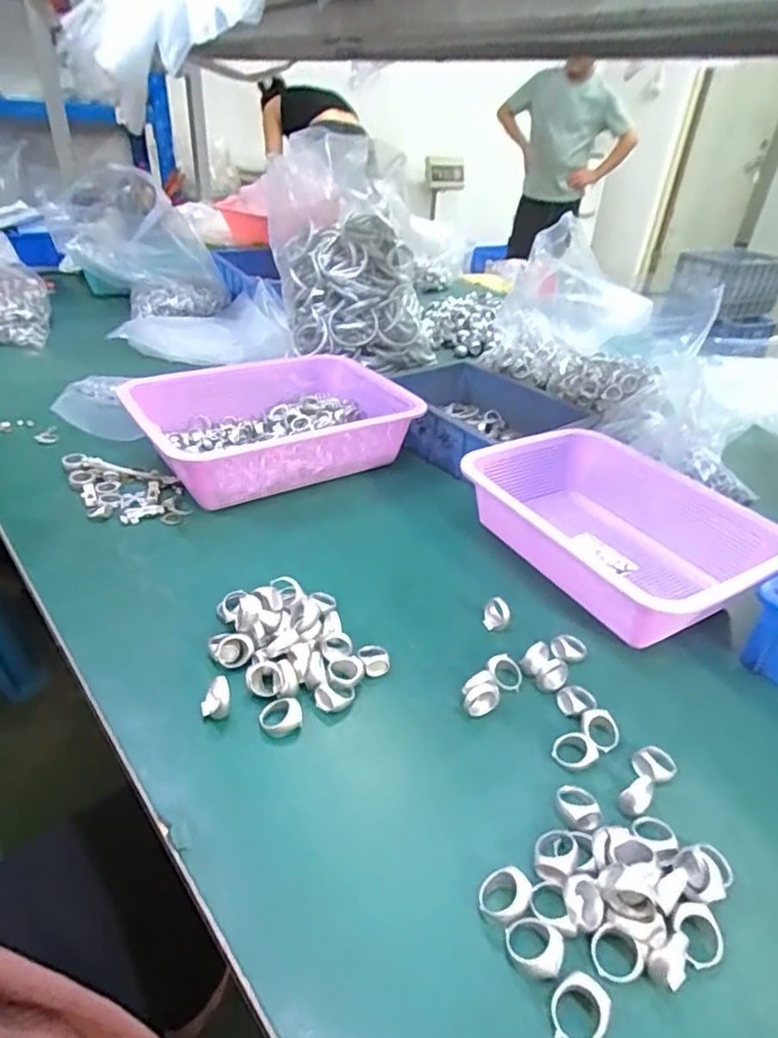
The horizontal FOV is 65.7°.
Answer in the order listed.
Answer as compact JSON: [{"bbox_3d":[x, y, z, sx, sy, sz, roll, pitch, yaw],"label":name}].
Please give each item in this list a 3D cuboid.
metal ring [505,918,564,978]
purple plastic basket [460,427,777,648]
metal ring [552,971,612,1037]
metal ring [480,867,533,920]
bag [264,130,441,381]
[{"bbox_3d":[0.073,0.211,0.300,0.028,0.010,0.022,17,36,18],"label":"metal ring"},{"bbox_3d":[0.215,0.005,0.575,0.192,0.077,0.266,-15,39,-27],"label":"purple plastic basket"},{"bbox_3d":[0.088,0.229,0.279,0.028,0.013,0.024,-25,44,-37],"label":"metal ring"},{"bbox_3d":[0.062,0.198,0.318,0.026,0.007,0.026,-19,43,19],"label":"metal ring"},{"bbox_3d":[-0.051,-0.374,0.876,0.226,0.303,0.149,-2,34,-10],"label":"bag"}]

